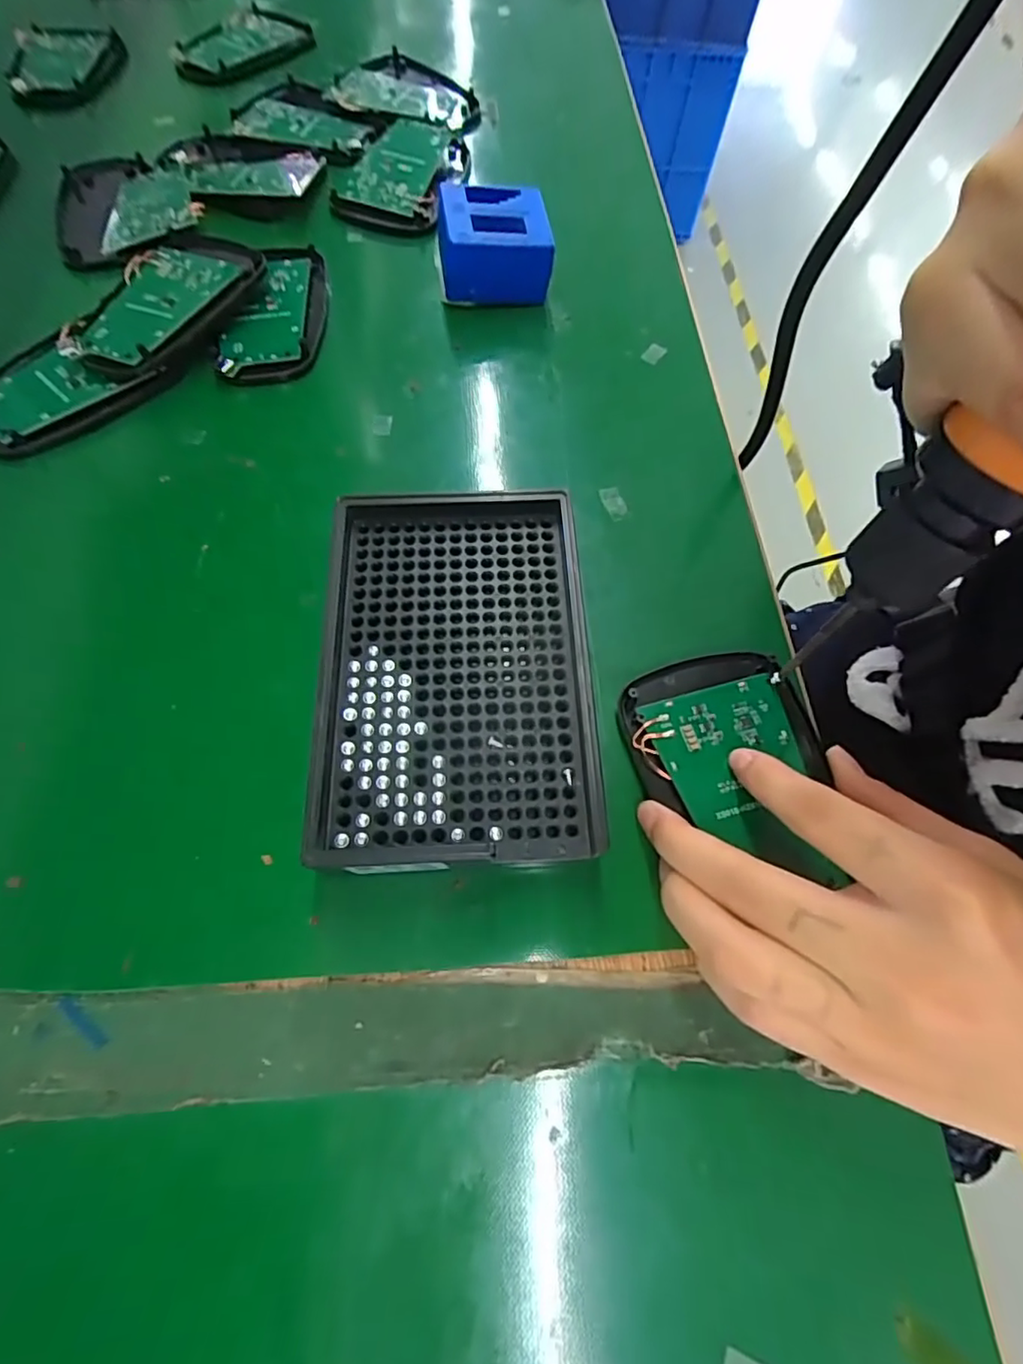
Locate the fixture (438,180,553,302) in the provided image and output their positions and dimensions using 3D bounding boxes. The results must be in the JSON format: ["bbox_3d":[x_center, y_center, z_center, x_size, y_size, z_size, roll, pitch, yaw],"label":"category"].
[{"bbox_3d":[-0.010,-0.219,0.299,0.053,0.038,0.044,-8,67,-6],"label":"fixture"}]

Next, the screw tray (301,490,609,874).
[{"bbox_3d":[-0.020,-0.005,0.211,0.090,0.025,0.135,-1,66,-3],"label":"screw tray"}]

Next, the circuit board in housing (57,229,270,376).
[{"bbox_3d":[-0.167,-0.184,0.287,0.061,0.015,0.096,24,67,8],"label":"circuit board in housing"}]

